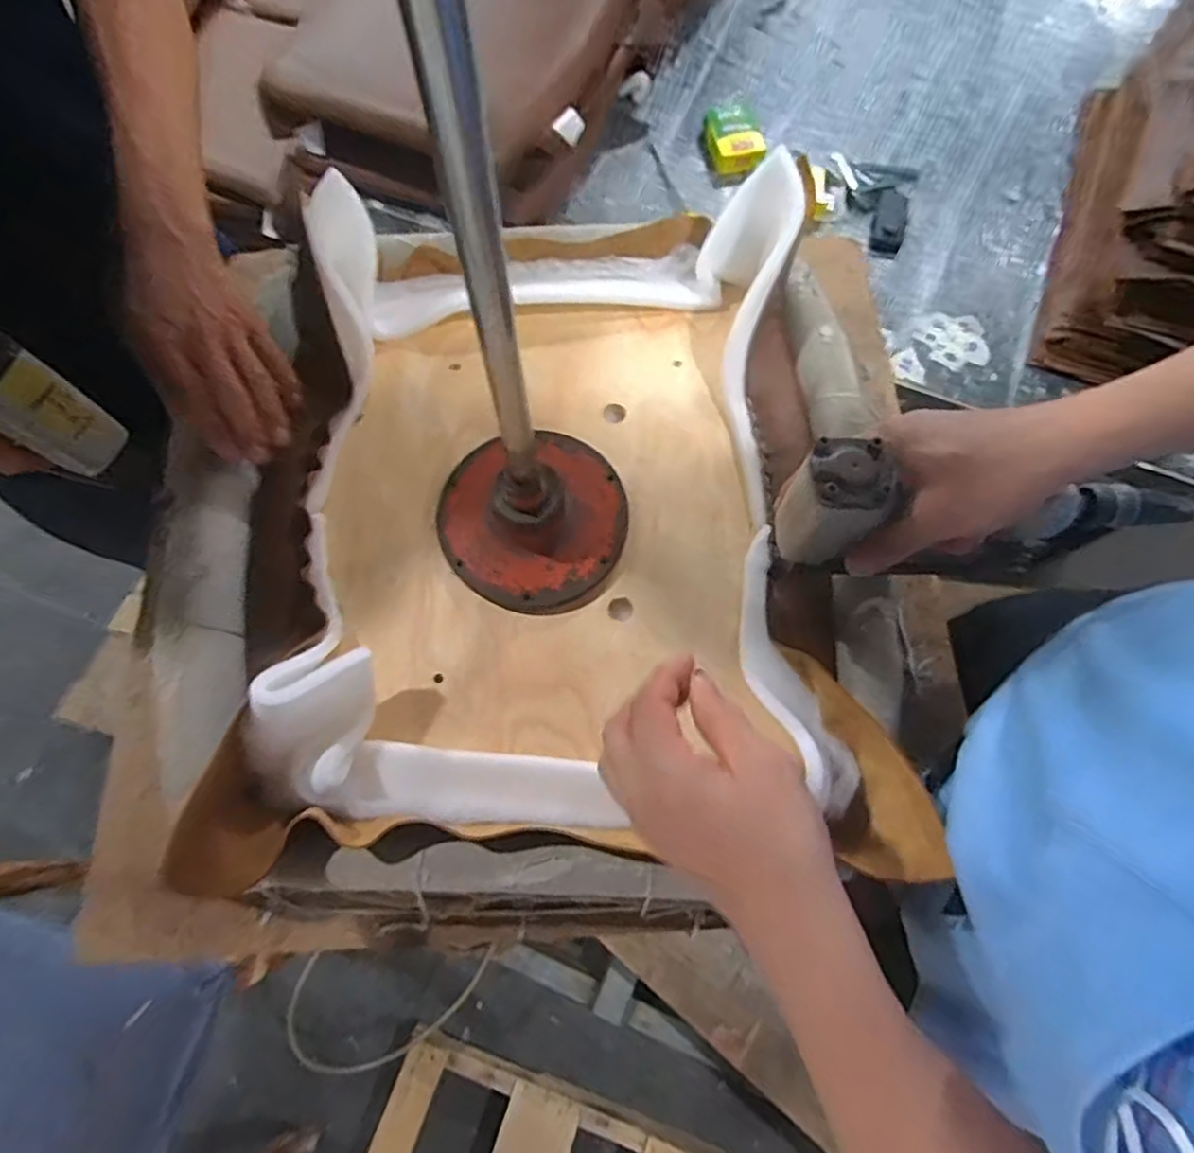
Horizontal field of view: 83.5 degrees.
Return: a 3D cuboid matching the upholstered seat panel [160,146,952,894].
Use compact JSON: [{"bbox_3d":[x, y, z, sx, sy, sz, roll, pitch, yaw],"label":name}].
[{"bbox_3d":[-0.042,-0.056,0.501,0.453,0.081,0.502,0,71,-1],"label":"upholstered seat panel"}]

